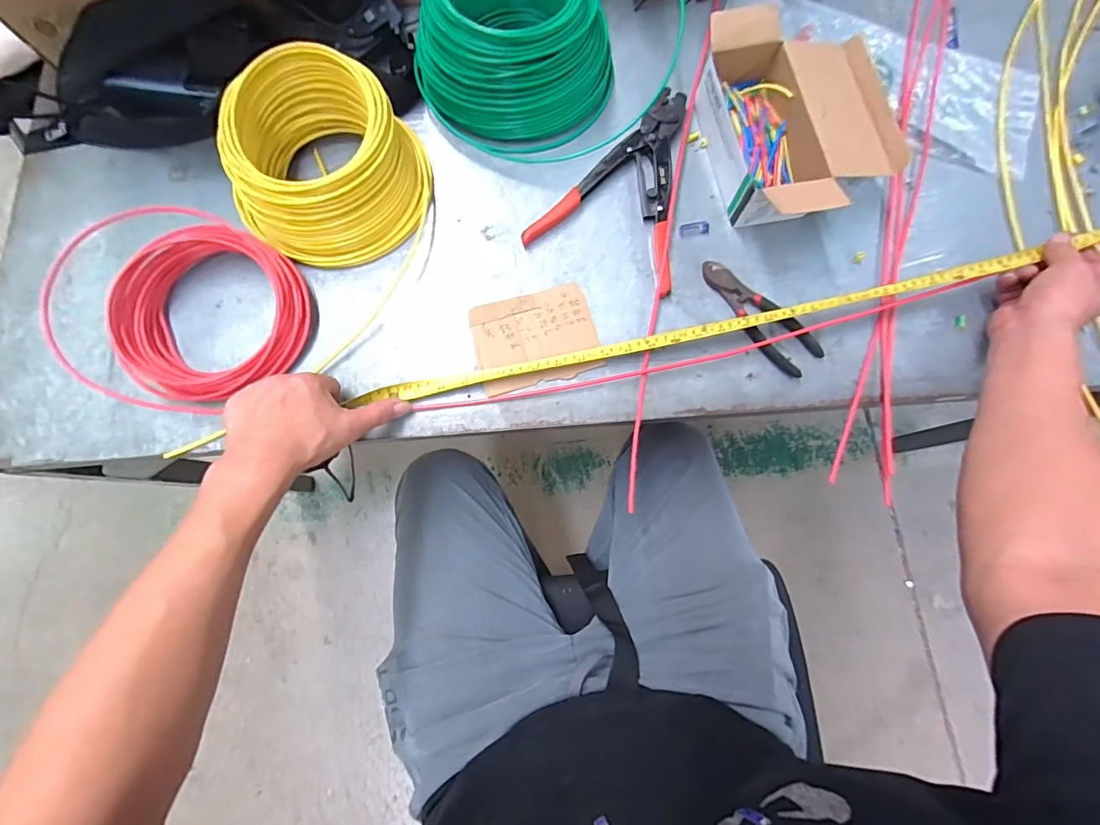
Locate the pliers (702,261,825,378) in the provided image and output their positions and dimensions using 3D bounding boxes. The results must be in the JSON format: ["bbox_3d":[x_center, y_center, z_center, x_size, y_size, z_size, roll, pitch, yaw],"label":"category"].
[{"bbox_3d":[0.228,-0.108,0.519,0.048,0.012,0.157,-41,81,-7],"label":"pliers"}]

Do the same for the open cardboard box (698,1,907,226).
[{"bbox_3d":[0.285,-0.330,0.539,0.181,0.073,0.250,-11,79,-2],"label":"open cardboard box"}]

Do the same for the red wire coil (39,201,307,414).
[{"bbox_3d":[-0.388,-0.104,0.495,0.228,0.077,0.197,13,79,3],"label":"red wire coil"}]

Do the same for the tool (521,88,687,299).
[{"bbox_3d":[0.103,-0.278,0.558,0.173,0.018,0.251,25,80,5],"label":"tool"}]

